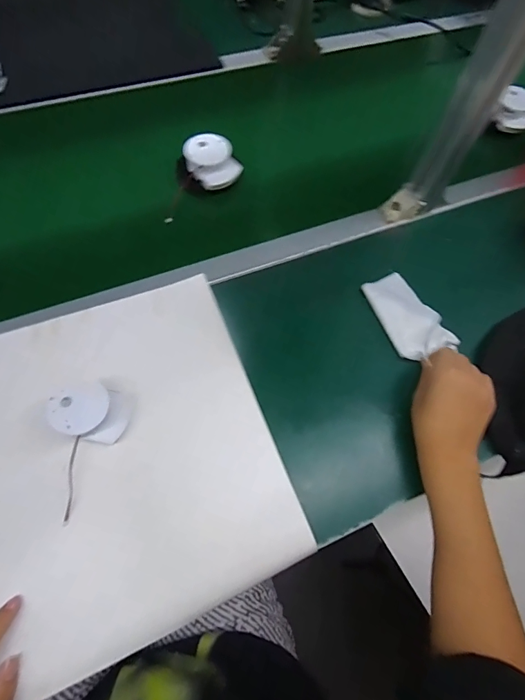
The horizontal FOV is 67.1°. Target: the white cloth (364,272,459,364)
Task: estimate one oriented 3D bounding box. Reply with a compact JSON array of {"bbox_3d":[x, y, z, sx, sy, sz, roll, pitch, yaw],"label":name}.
[{"bbox_3d":[0.191,-0.047,0.528,0.069,0.017,0.129,-23,68,-13],"label":"white cloth"}]

